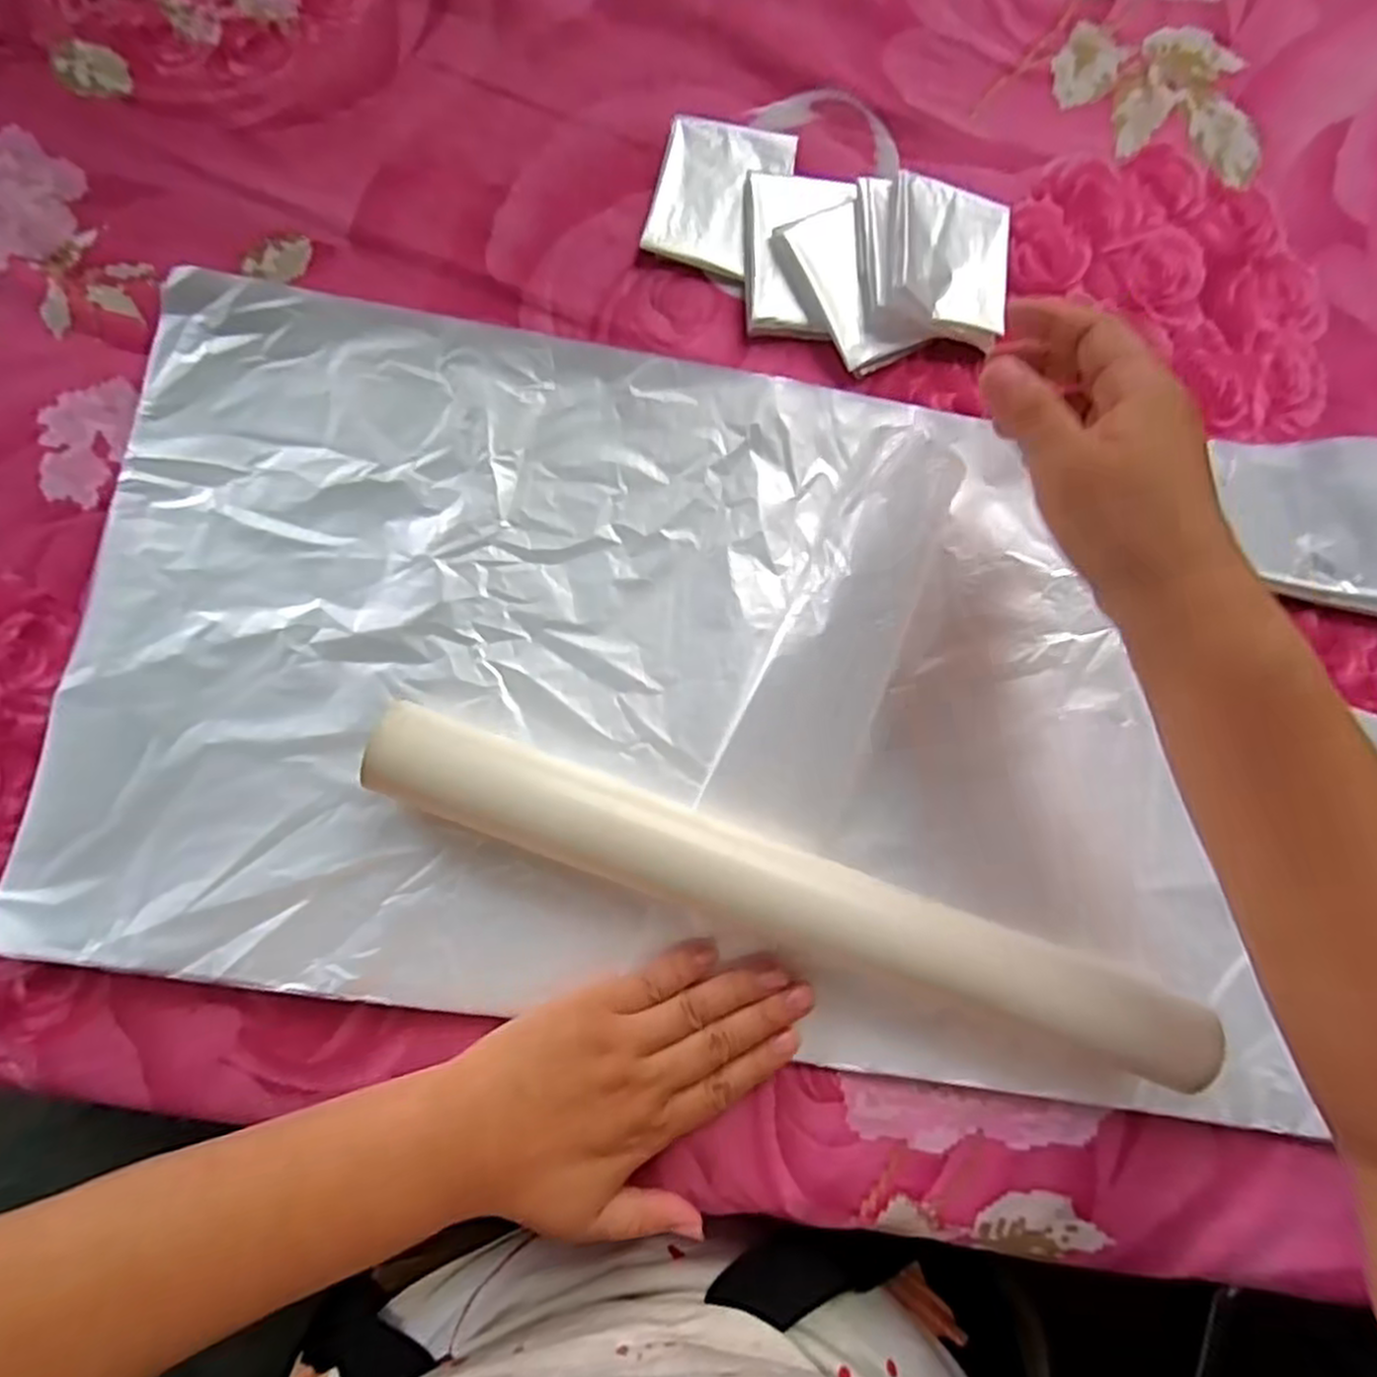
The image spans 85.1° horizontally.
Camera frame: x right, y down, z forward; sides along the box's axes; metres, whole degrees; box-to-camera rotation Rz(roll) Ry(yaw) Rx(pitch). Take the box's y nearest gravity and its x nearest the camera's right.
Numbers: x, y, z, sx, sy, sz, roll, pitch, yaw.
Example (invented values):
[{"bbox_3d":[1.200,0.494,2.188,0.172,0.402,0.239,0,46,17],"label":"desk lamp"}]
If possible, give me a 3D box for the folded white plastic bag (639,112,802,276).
[{"bbox_3d":[0.017,-0.255,0.385,0.063,0.004,0.081,13,81,-2],"label":"folded white plastic bag"}]

